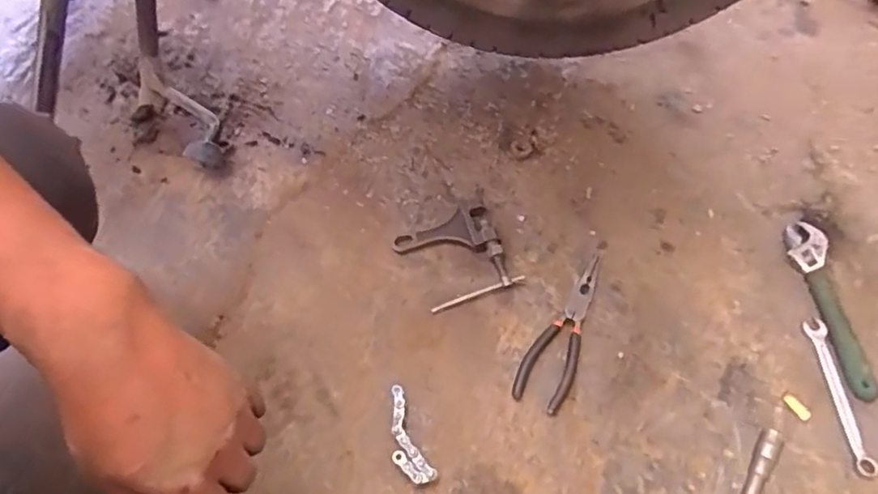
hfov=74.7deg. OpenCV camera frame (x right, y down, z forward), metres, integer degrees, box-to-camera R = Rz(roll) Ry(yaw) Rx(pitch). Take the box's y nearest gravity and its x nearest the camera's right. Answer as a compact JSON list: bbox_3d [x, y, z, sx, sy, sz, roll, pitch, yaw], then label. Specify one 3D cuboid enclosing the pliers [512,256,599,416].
[{"bbox_3d":[0.131,0.082,0.595,0.051,0.009,0.180,23,62,11],"label":"pliers"}]

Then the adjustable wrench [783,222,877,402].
[{"bbox_3d":[0.424,0.061,0.619,0.044,0.016,0.200,-4,60,-4],"label":"adjustable wrench"}]

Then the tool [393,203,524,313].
[{"bbox_3d":[0.019,0.012,0.637,0.105,0.019,0.108,-22,63,-14],"label":"tool"}]

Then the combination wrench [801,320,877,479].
[{"bbox_3d":[0.400,0.147,0.575,0.022,0.007,0.154,0,60,-2],"label":"combination wrench"}]

